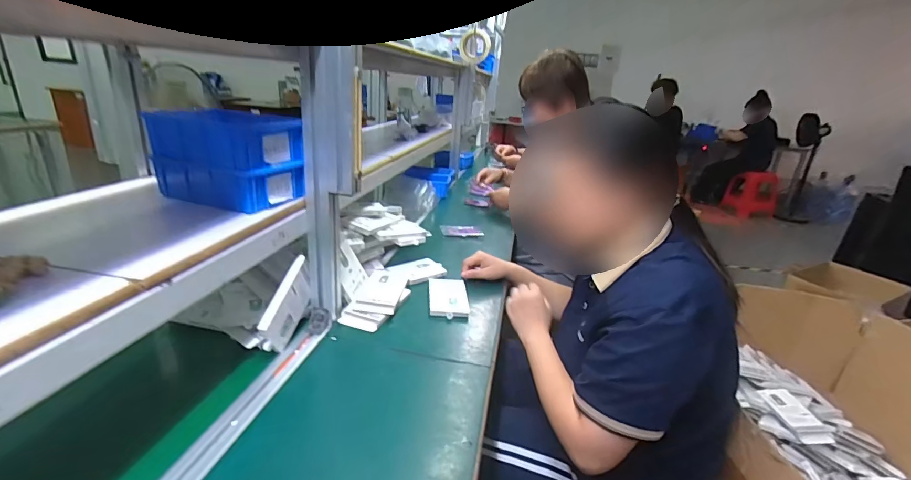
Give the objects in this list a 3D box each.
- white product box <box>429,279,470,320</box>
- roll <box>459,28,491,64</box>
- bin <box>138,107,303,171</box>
[{"bbox_3d":[-0.015,0.117,0.864,0.079,0.009,0.147,2,21,-5],"label":"white product box"},{"bbox_3d":[0.077,-0.760,1.622,0.121,0.129,0.030,5,46,2],"label":"roll"},{"bbox_3d":[-0.343,-0.154,0.623,0.176,0.062,0.112,12,22,21],"label":"bin"}]

